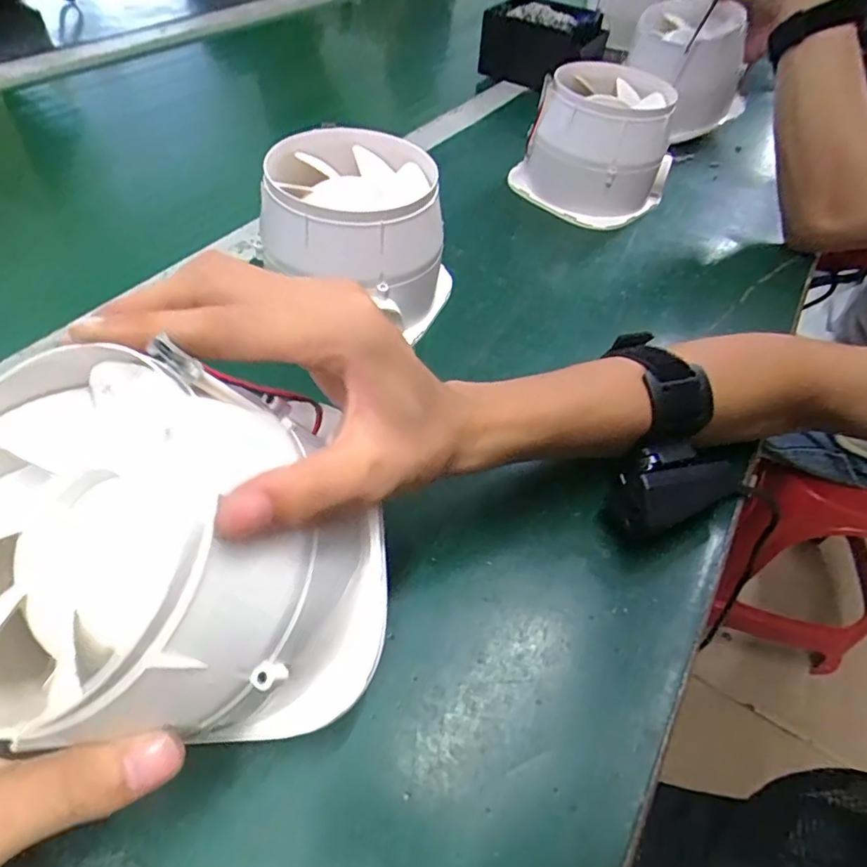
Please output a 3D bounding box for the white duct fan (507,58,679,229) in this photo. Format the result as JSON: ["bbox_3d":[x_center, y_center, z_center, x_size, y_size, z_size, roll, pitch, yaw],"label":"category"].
[{"bbox_3d":[0.159,-0.285,0.552,0.128,0.115,0.118,34,55,20],"label":"white duct fan"}]

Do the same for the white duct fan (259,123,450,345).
[{"bbox_3d":[-0.051,-0.141,0.400,0.113,0.105,0.116,3,50,-4],"label":"white duct fan"}]

